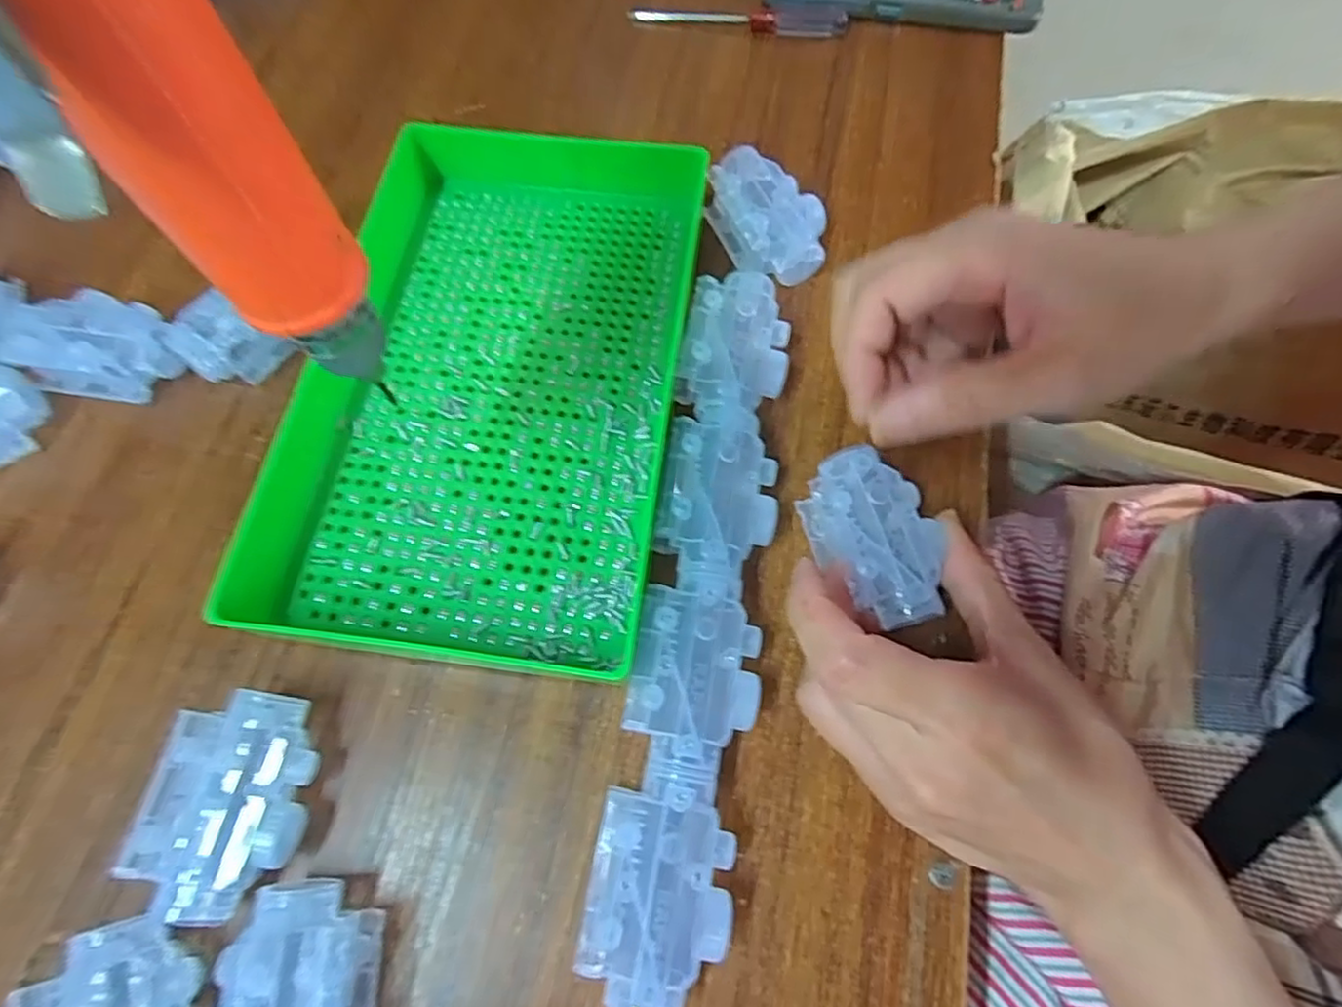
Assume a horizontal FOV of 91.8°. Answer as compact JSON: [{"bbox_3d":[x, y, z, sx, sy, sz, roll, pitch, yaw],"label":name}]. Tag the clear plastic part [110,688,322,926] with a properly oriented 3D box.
[{"bbox_3d":[-0.147,0.100,0.221,0.043,0.028,0.068,4,68,2],"label":"clear plastic part"}]

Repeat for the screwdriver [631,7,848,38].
[{"bbox_3d":[0.040,-0.298,0.396,0.131,0.015,0.014,11,68,5],"label":"screwdriver"}]

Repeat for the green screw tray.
[{"bbox_3d":[-0.075,-0.056,0.281,0.152,0.038,0.237,6,68,3],"label":"green screw tray"}]

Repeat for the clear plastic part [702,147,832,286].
[{"bbox_3d":[0.049,-0.140,0.320,0.049,0.031,0.066,-18,69,-7],"label":"clear plastic part"}]

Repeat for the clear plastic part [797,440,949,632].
[{"bbox_3d":[0.080,0.014,0.254,0.045,0.023,0.068,-11,68,-4],"label":"clear plastic part"}]

